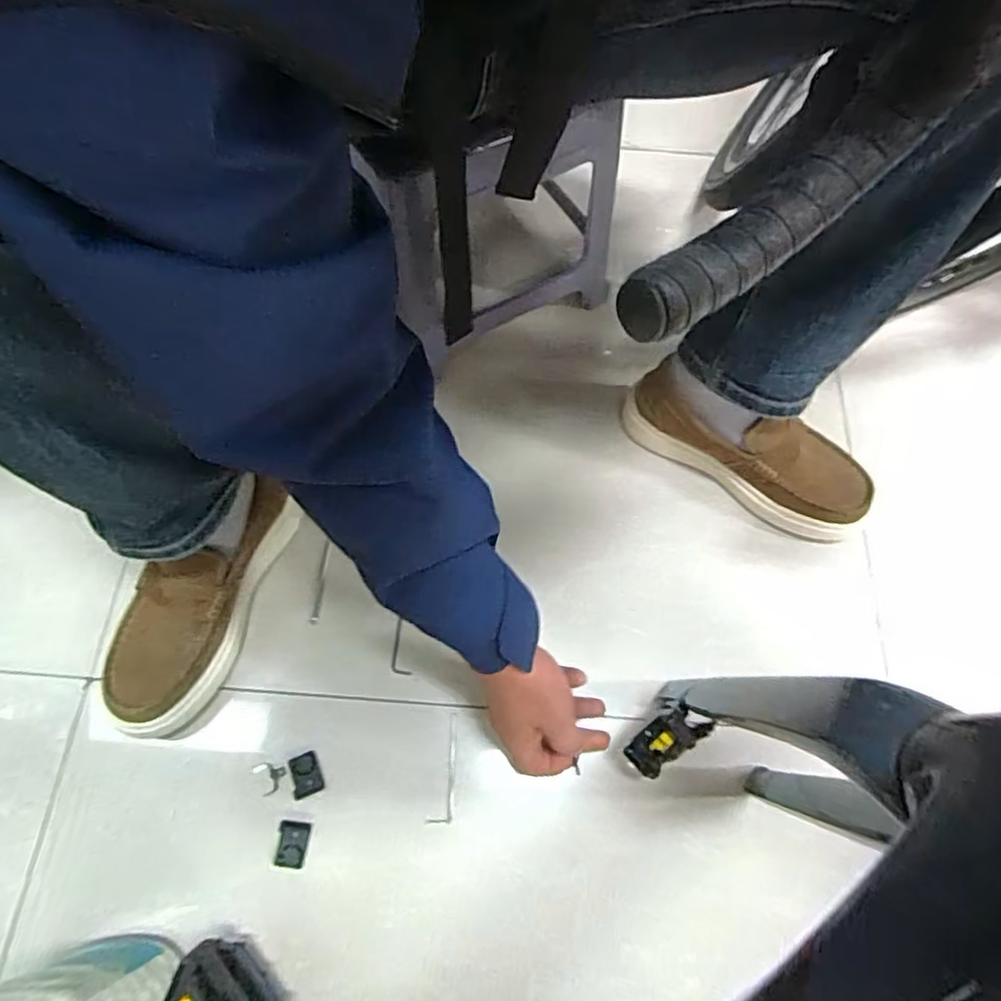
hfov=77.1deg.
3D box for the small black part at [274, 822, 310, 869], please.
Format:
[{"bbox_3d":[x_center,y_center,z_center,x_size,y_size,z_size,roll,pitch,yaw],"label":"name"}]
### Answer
[{"bbox_3d":[-0.182,0.300,0.548,0.026,0.004,0.035,8,68,0],"label":"small black part"}]

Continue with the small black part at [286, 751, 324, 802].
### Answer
[{"bbox_3d":[-0.177,0.248,0.569,0.027,0.004,0.036,-18,70,-10],"label":"small black part"}]

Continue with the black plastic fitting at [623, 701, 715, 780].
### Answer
[{"bbox_3d":[0.138,0.194,0.514,0.034,0.022,0.074,48,116,15],"label":"black plastic fitting"}]

